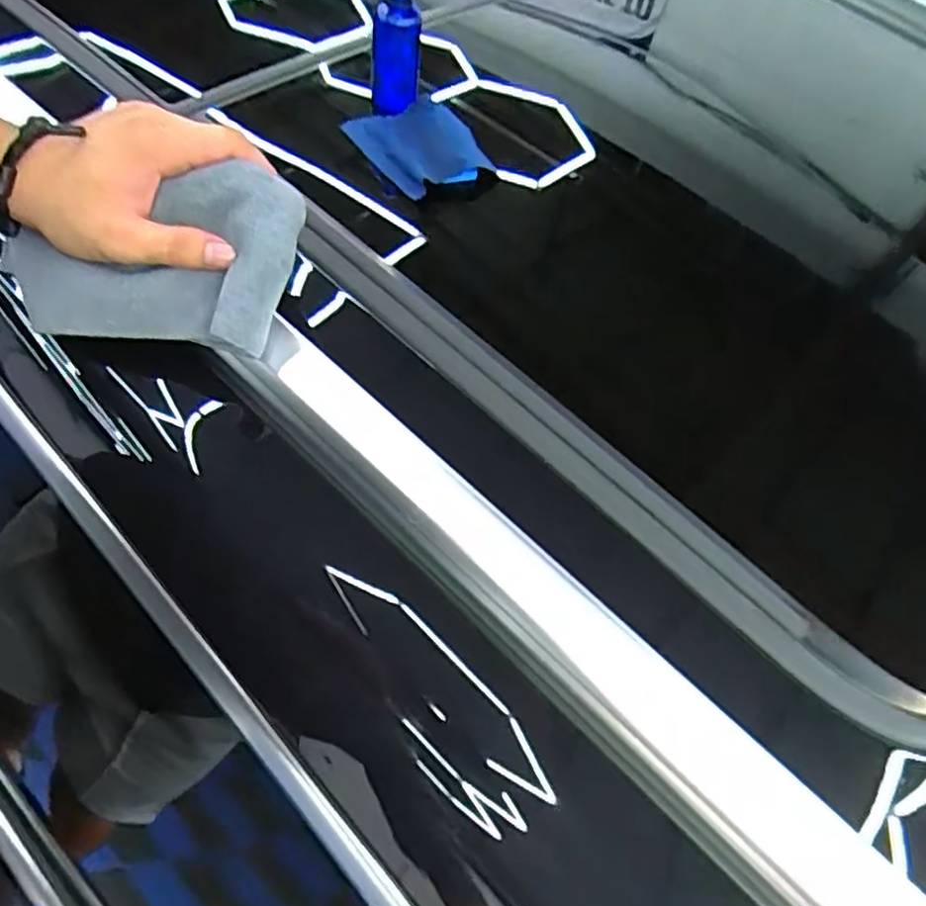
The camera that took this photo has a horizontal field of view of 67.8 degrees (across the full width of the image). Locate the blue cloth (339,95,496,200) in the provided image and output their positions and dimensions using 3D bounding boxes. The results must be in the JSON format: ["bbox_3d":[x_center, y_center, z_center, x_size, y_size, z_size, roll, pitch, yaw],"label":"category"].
[{"bbox_3d":[-0.036,-0.238,0.531,0.082,0.017,0.093,-28,65,-7],"label":"blue cloth"}]

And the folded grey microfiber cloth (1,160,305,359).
[{"bbox_3d":[-0.174,-0.111,0.391,0.173,0.035,0.098,7,87,12],"label":"folded grey microfiber cloth"}]

